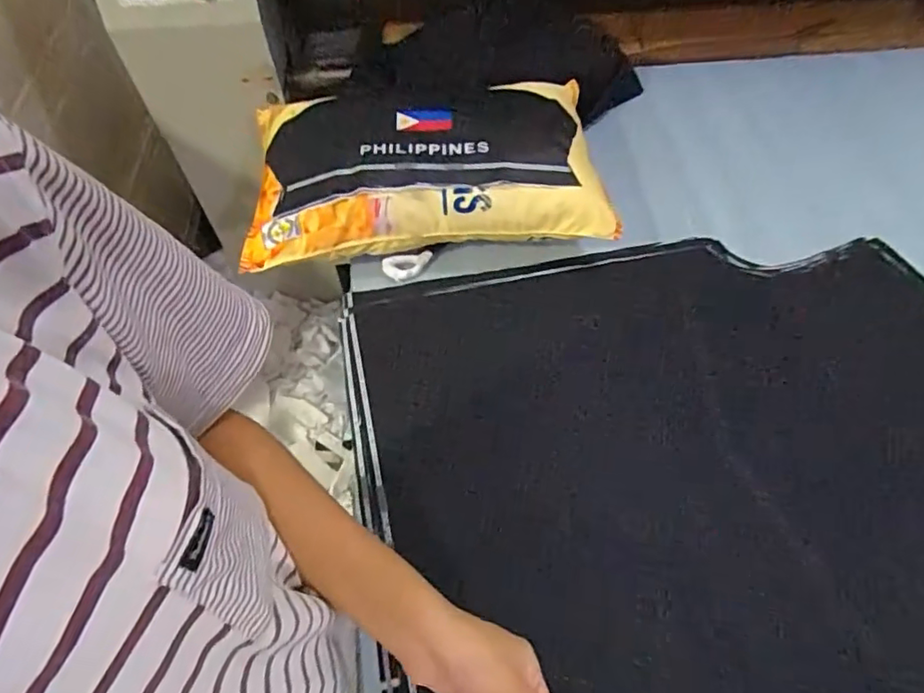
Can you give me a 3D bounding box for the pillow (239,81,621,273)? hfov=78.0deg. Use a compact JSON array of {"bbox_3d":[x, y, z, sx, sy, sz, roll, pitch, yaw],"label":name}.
[{"bbox_3d":[-0.053,-0.278,0.808,0.497,0.123,0.292,-4,58,-2],"label":"pillow"}]

